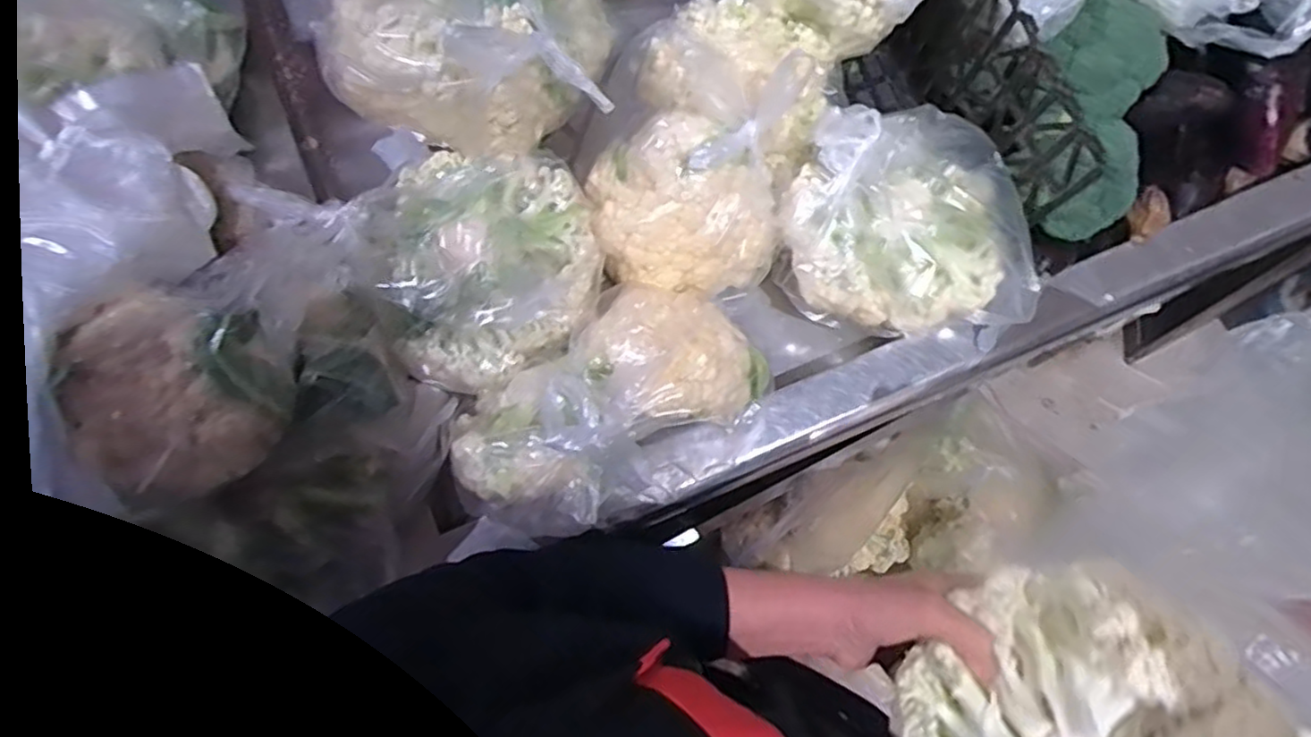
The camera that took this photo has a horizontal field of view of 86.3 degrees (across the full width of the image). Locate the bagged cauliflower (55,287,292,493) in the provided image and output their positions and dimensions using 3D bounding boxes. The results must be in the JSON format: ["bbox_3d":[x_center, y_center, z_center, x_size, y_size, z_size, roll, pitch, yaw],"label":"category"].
[{"bbox_3d":[-0.315,0.020,0.469,0.105,0.096,0.132,10,74,5],"label":"bagged cauliflower"}]

